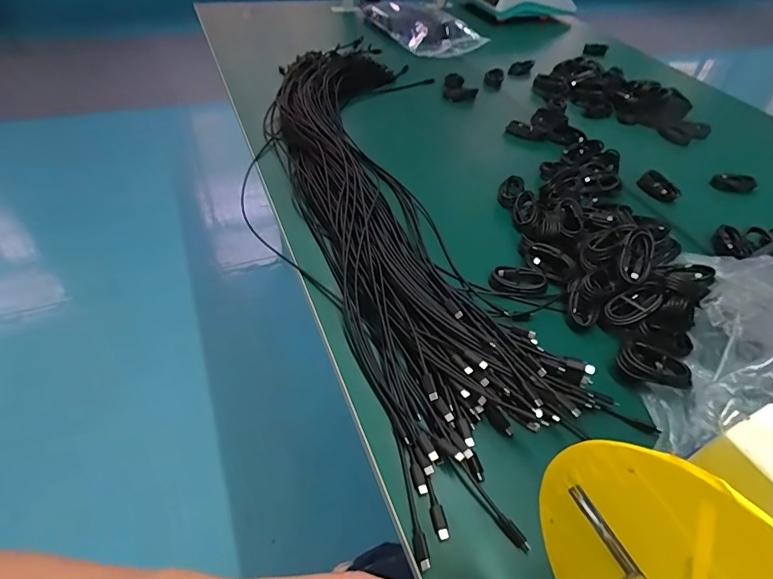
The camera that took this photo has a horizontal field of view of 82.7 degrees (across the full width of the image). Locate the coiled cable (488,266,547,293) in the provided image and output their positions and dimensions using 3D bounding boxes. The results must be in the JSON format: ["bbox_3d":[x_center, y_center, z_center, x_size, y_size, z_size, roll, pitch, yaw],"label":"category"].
[{"bbox_3d":[0.178,-0.014,0.595,0.073,0.018,0.036,8,47,2],"label":"coiled cable"}]

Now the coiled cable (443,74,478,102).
[{"bbox_3d":[0.173,-0.468,1.010,0.076,0.034,0.064,8,47,1],"label":"coiled cable"}]

